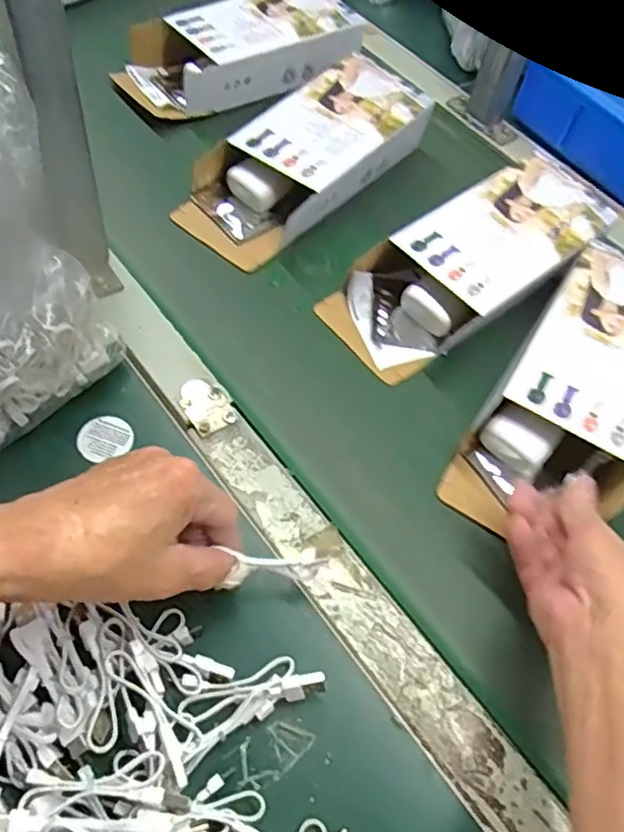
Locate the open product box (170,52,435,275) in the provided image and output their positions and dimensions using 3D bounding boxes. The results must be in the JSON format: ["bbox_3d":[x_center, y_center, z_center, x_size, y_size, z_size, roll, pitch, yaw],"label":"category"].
[{"bbox_3d":[-0.003,-0.233,0.552,0.108,0.055,0.247,39,64,23],"label":"open product box"}]

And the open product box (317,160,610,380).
[{"bbox_3d":[0.135,-0.124,0.507,0.249,0.056,0.103,-31,62,-19],"label":"open product box"}]

